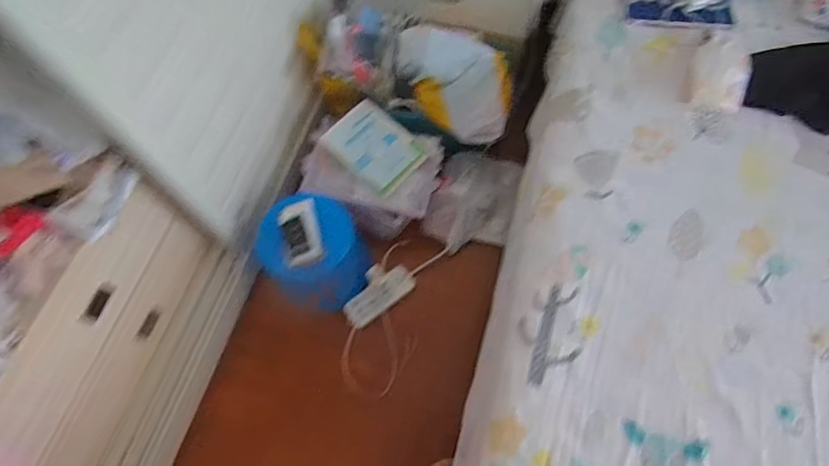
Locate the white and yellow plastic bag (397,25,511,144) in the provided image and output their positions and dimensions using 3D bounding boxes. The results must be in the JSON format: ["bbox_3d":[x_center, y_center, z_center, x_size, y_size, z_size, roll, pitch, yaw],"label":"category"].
[{"bbox_3d":[0.097,-0.371,1.192,0.292,0.171,0.180,14,69,8],"label":"white and yellow plastic bag"}]

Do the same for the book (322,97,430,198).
[{"bbox_3d":[-0.110,-0.231,1.251,0.247,0.052,0.179,40,84,18],"label":"book"}]

